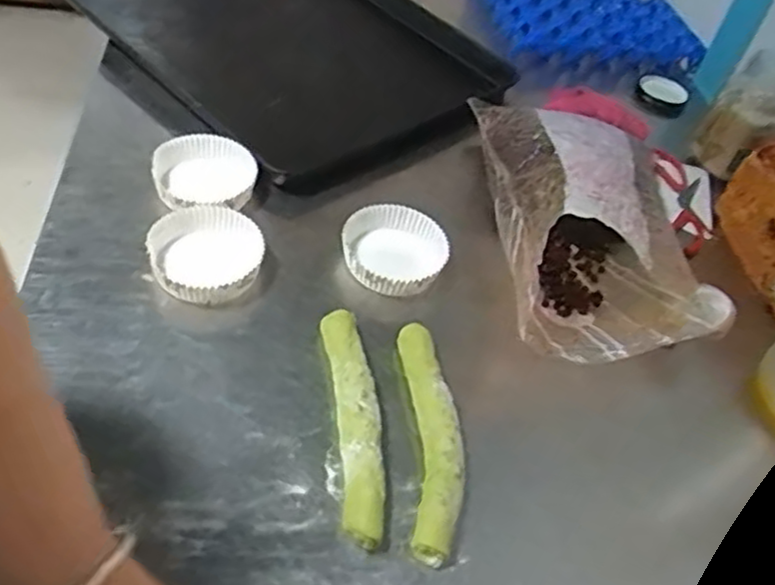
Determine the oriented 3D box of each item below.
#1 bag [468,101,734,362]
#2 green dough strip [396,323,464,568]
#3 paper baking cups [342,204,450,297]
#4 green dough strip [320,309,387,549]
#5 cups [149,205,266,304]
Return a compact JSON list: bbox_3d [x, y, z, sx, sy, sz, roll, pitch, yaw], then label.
[{"bbox_3d":[0.201,-0.102,0.696,0.179,0.131,0.357,6,46,-6],"label":"bag"},{"bbox_3d":[0.033,0.106,0.539,0.039,0.028,0.197,4,48,-8],"label":"green dough strip"},{"bbox_3d":[0.007,-0.040,0.661,0.095,0.030,0.092,6,47,-6],"label":"paper baking cups"},{"bbox_3d":[-0.025,0.094,0.541,0.033,0.024,0.198,-1,48,-12],"label":"green dough strip"},{"bbox_3d":[-0.162,-0.033,0.631,0.095,0.035,0.096,6,47,-6],"label":"cups"}]

